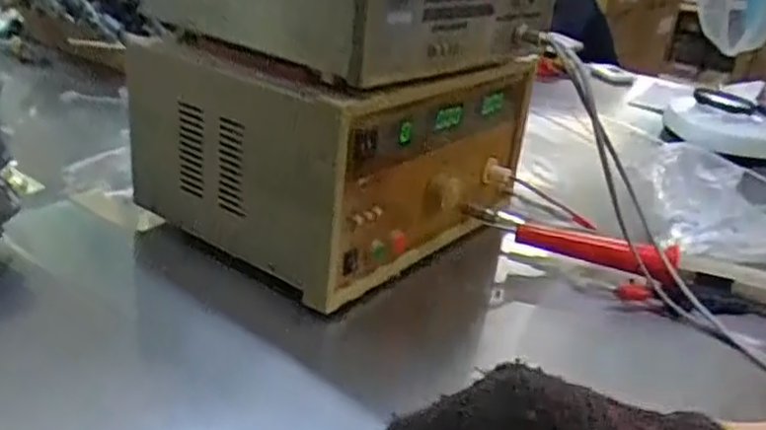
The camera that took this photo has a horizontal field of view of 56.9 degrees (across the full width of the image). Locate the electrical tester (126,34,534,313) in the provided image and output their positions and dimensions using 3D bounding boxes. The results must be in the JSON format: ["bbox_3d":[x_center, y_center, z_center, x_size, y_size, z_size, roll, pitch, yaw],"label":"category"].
[{"bbox_3d":[-0.036,-0.083,0.691,0.256,0.165,0.305,22,28,30],"label":"electrical tester"}]

